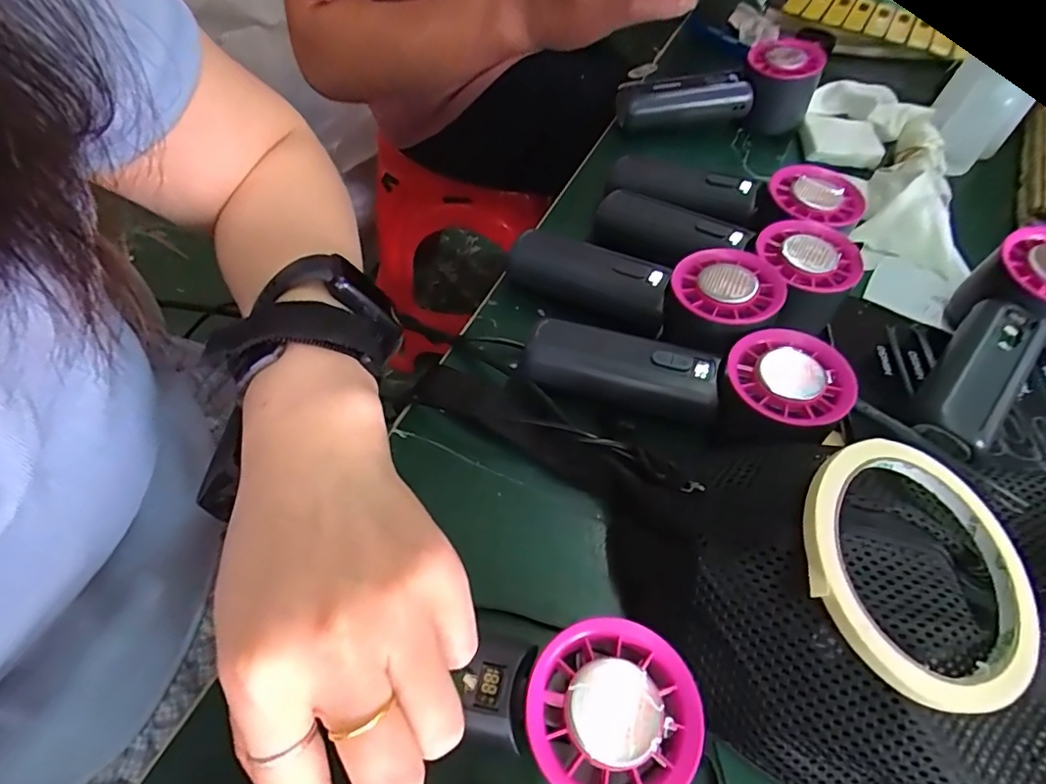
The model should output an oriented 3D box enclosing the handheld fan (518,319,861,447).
[{"bbox_3d":[0.077,-0.005,0.287,0.152,0.053,0.057,15,57,6],"label":"handheld fan"}]

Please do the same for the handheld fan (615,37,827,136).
[{"bbox_3d":[0.162,-0.261,0.466,0.172,0.051,0.076,-2,57,-5],"label":"handheld fan"}]

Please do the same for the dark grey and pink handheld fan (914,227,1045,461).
[{"bbox_3d":[0.258,-0.026,0.307,0.053,0.057,0.161,40,63,21],"label":"dark grey and pink handheld fan"}]

